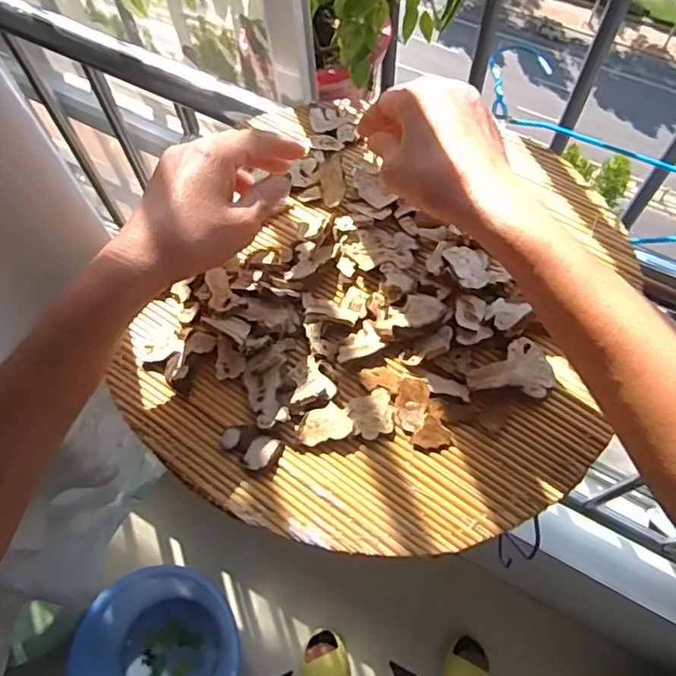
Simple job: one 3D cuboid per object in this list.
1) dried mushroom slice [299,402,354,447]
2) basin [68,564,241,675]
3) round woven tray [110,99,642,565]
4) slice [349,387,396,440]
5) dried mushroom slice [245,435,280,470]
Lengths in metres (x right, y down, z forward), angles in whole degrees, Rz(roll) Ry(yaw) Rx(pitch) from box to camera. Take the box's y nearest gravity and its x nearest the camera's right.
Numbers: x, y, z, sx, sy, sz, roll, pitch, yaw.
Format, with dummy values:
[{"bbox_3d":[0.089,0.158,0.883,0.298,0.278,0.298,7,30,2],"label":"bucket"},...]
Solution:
[{"bbox_3d":[-0.008,0.054,0.346,0.032,0.006,0.023,-26,67,-10],"label":"dried mushroom slice"},{"bbox_3d":[-0.402,0.735,1.289,0.350,0.161,0.356,-1,65,1],"label":"basin"},{"bbox_3d":[0.036,-0.028,0.389,0.294,0.026,0.330,22,67,11],"label":"round woven tray"},{"bbox_3d":[0.021,0.047,0.349,0.027,0.004,0.029,-16,66,-6],"label":"slice"},{"bbox_3d":[-0.046,0.069,0.341,0.015,0.008,0.023,35,71,16],"label":"dried mushroom slice"}]

